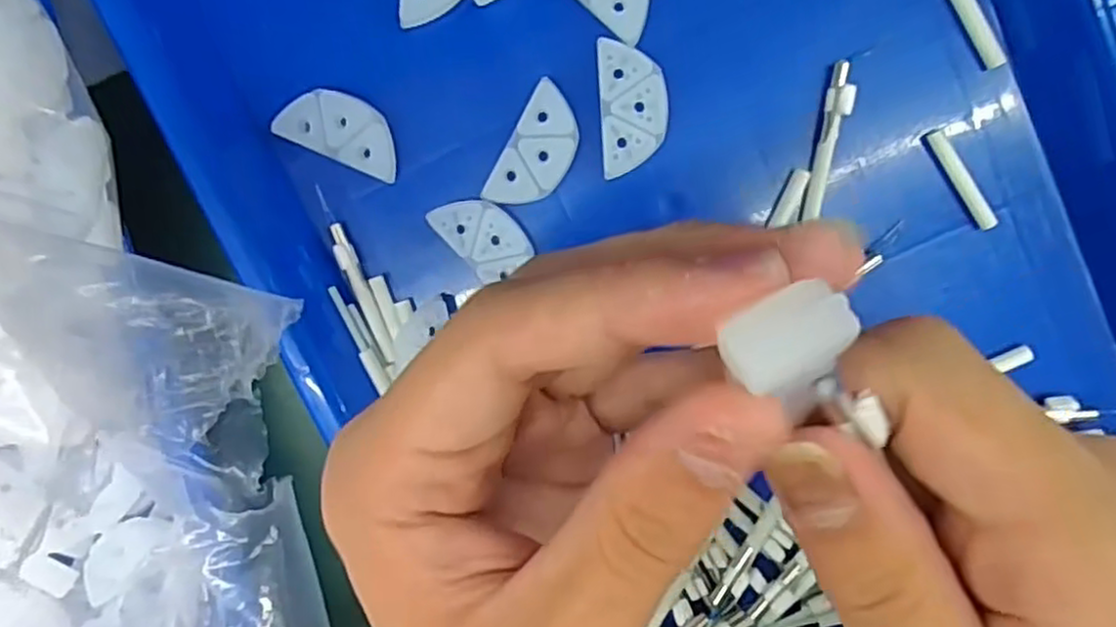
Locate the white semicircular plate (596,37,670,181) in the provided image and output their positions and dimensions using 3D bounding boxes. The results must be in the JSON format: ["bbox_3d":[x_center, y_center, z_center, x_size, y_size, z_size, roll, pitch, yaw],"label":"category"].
[{"bbox_3d":[0.023,-0.061,0.211,0.020,0.004,0.039,-4,99,5],"label":"white semicircular plate"}]

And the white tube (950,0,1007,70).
[{"bbox_3d":[0.119,-0.086,0.204,0.005,0.004,0.033,-32,95,8],"label":"white tube"}]

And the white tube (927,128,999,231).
[{"bbox_3d":[0.121,-0.040,0.212,0.005,0.004,0.034,-34,95,8],"label":"white tube"}]

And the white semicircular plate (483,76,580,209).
[{"bbox_3d":[-0.006,-0.049,0.217,0.019,0.004,0.038,29,100,-1],"label":"white semicircular plate"}]

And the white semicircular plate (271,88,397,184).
[{"bbox_3d":[-0.066,-0.056,0.218,0.037,0.007,0.019,24,100,0],"label":"white semicircular plate"}]

